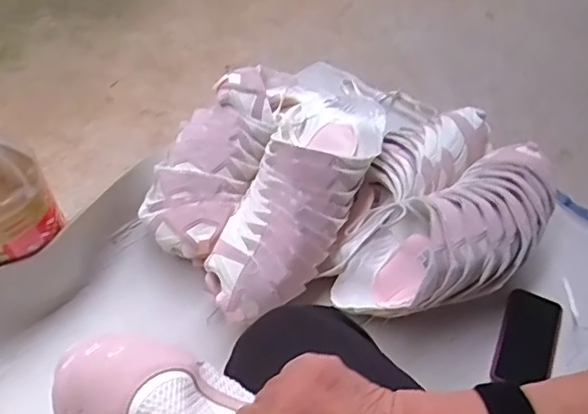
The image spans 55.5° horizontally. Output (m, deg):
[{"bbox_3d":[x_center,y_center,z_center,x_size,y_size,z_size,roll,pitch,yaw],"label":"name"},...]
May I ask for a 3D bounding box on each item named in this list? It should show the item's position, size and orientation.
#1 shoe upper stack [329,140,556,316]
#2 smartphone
[{"bbox_3d":[0.248,0.039,0.845,0.399,0.118,0.175,-32,60,-11],"label":"shoe upper stack"},{"bbox_3d":[0.373,0.209,0.892,0.088,0.014,0.157,24,61,5],"label":"smartphone"}]

